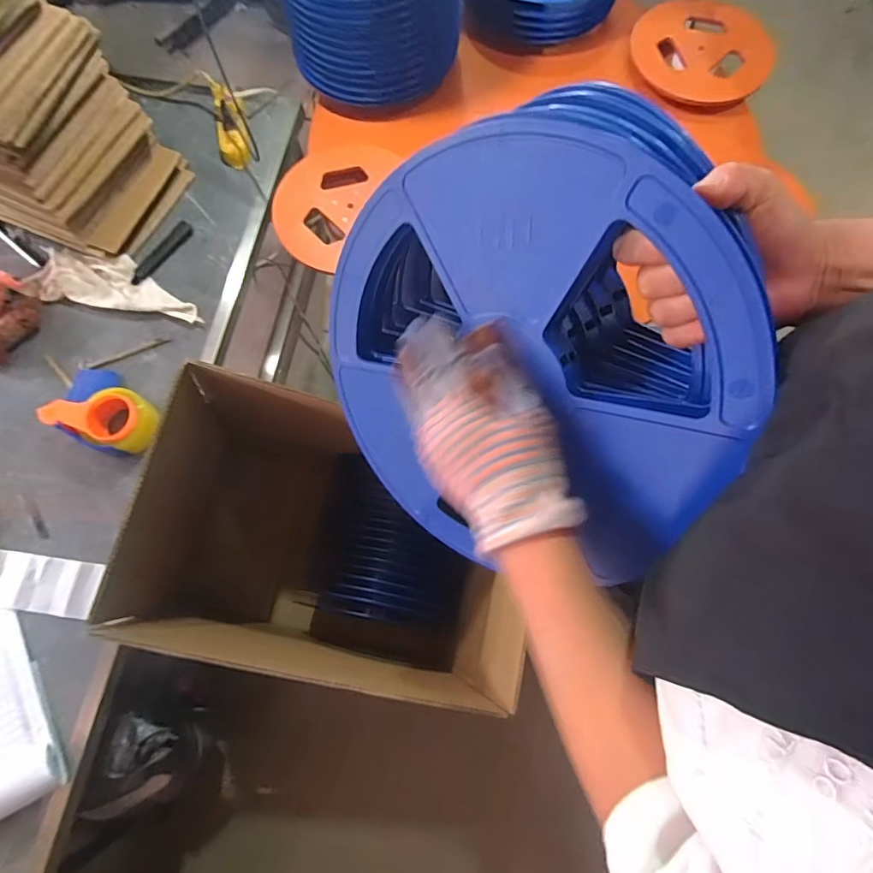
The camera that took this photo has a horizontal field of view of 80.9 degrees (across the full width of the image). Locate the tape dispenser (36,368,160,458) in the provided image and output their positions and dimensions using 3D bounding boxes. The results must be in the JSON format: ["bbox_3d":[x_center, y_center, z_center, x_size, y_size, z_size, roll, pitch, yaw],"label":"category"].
[{"bbox_3d":[-0.548,-0.045,0.836,0.178,0.051,0.121,26,76,8],"label":"tape dispenser"}]

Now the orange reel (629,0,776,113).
[{"bbox_3d":[0.497,-0.716,0.953,0.250,0.027,0.229,0,73,1],"label":"orange reel"}]

